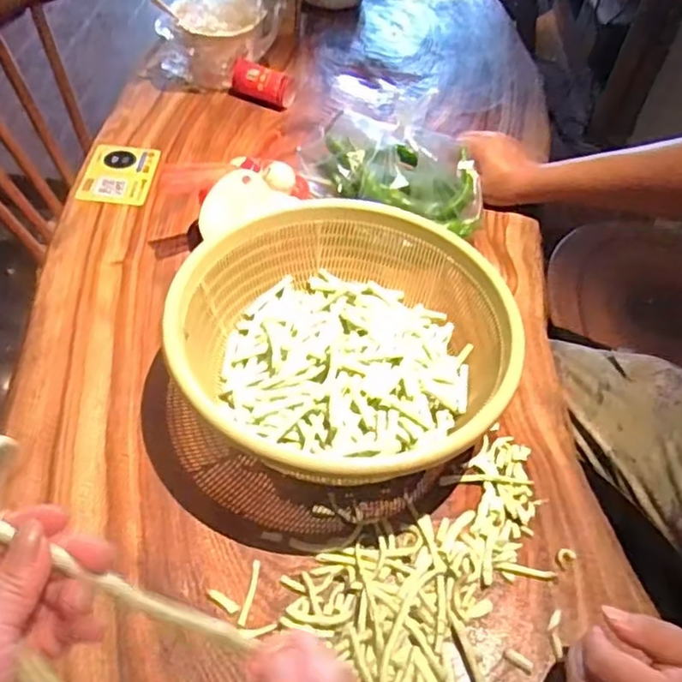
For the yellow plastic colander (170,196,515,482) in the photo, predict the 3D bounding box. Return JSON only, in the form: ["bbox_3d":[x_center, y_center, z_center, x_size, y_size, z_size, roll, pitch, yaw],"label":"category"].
[{"bbox_3d":[-0.002,0.009,0.616,0.300,0.121,0.302,3,49,-3],"label":"yellow plastic colander"}]

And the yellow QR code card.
[{"bbox_3d":[-0.298,-0.227,0.860,0.085,0.006,0.131,8,48,-9],"label":"yellow QR code card"}]

